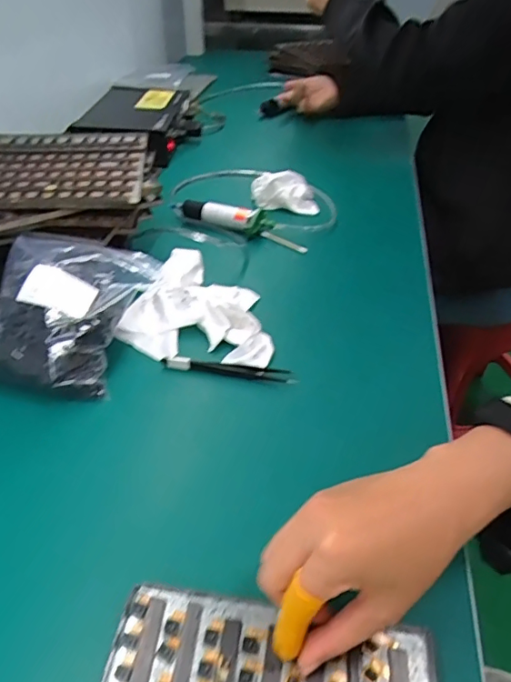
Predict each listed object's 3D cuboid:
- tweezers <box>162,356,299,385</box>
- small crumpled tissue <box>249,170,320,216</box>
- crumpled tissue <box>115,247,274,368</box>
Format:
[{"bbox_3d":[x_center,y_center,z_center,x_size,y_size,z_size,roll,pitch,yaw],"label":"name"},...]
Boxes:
[{"bbox_3d":[-0.024,0.025,0.464,0.123,0.008,0.012,7,41,7],"label":"tweezers"},{"bbox_3d":[0.041,-0.213,0.713,0.092,0.049,0.045,3,41,1],"label":"small crumpled tissue"},{"bbox_3d":[-0.054,-0.049,0.538,0.154,0.028,0.181,6,41,5],"label":"crumpled tissue"}]

